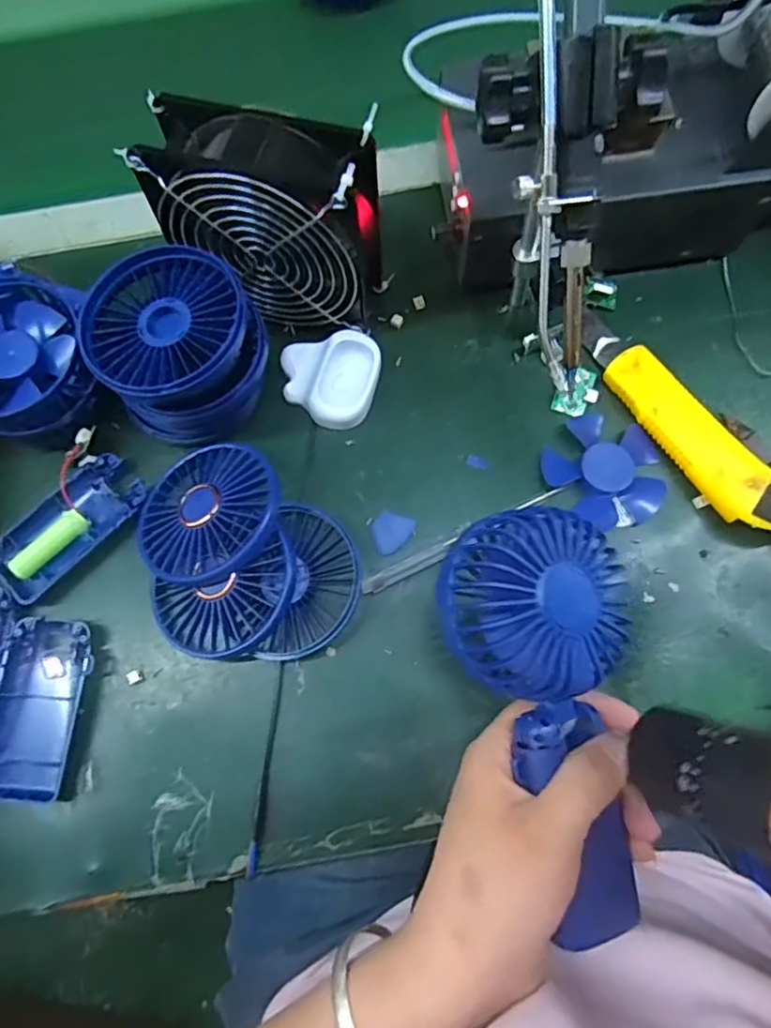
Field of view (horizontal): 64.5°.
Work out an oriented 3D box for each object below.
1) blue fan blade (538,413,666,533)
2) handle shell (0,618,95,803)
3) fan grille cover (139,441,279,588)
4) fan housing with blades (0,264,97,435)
[{"bbox_3d":[0.132,-0.026,0.358,0.069,0.012,0.065,0,75,2],"label":"blue fan blade"},{"bbox_3d":[-0.190,0.106,0.334,0.048,0.016,0.092,10,76,4],"label":"handle shell"},{"bbox_3d":[-0.101,-0.002,0.345,0.085,0.013,0.082,-24,58,8],"label":"fan grille cover"},{"bbox_3d":[-0.217,-0.093,0.364,0.083,0.050,0.102,-16,75,-2],"label":"fan housing with blades"}]

